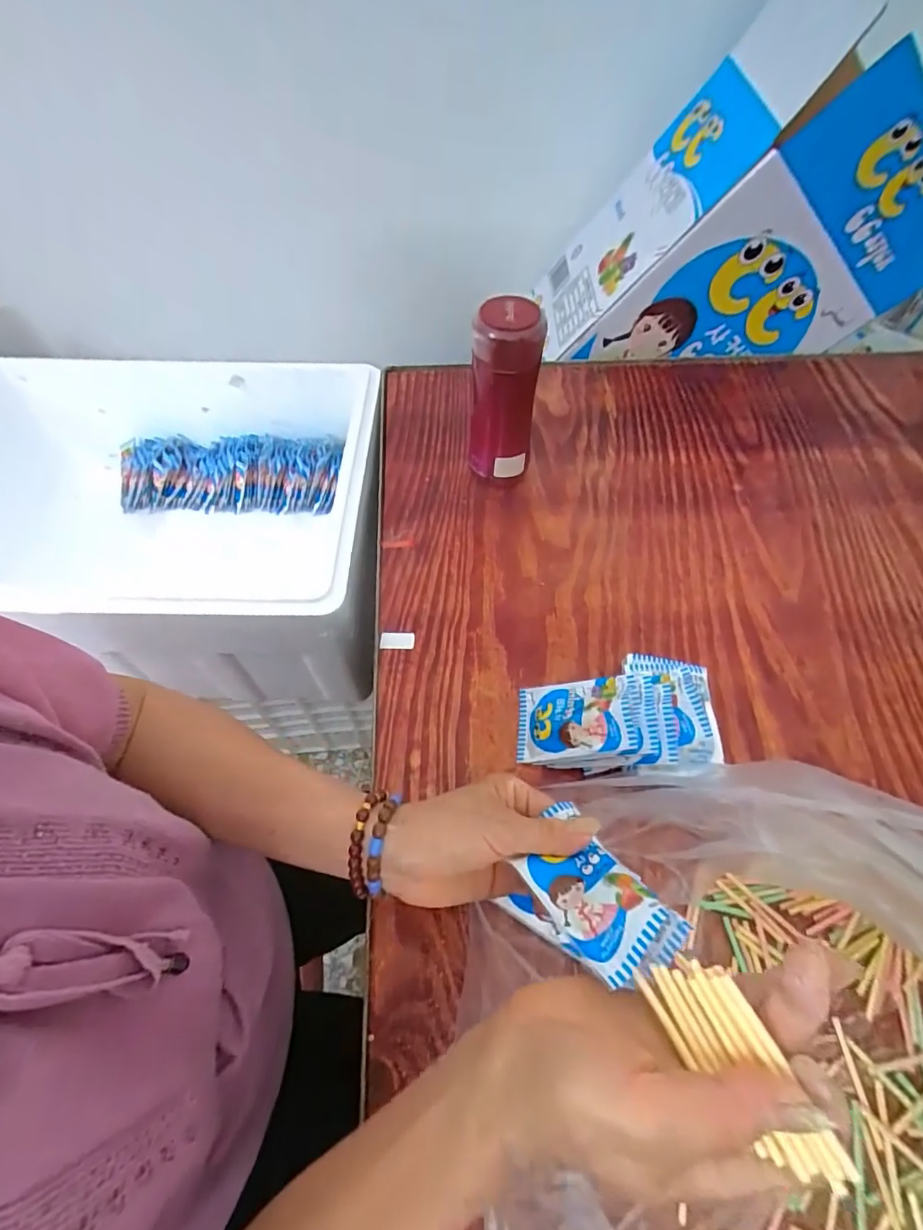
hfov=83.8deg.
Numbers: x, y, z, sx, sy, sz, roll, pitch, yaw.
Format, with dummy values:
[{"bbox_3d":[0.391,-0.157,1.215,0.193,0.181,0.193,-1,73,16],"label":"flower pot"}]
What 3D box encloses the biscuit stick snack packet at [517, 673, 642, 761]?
[{"bbox_3d":[0.091,0.084,0.420,0.104,0.017,0.063,-14,52,34],"label":"biscuit stick snack packet"}]

